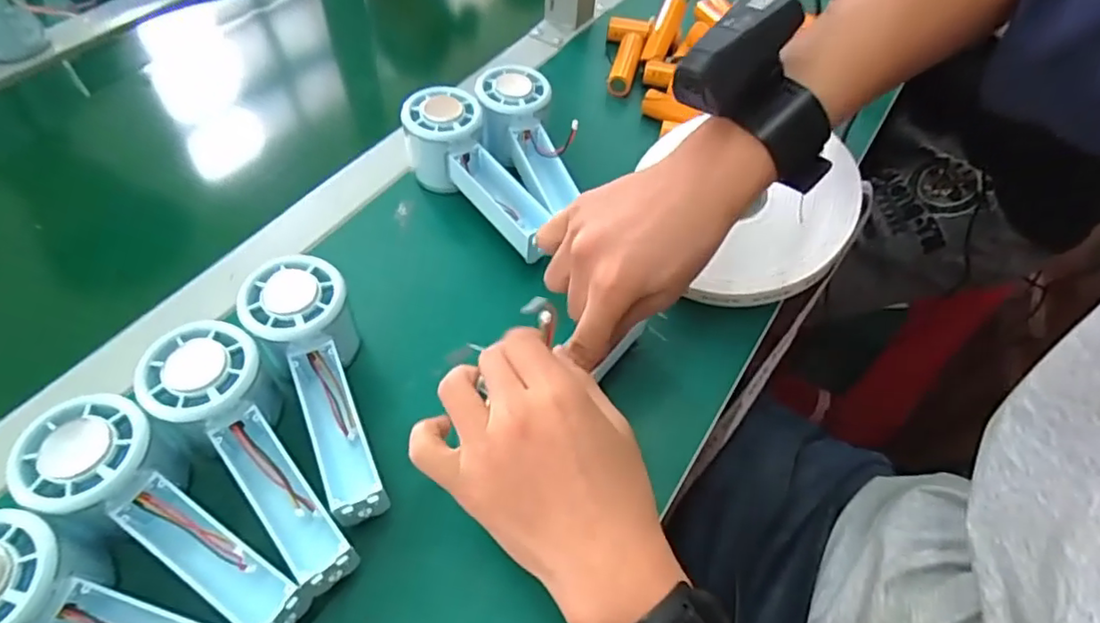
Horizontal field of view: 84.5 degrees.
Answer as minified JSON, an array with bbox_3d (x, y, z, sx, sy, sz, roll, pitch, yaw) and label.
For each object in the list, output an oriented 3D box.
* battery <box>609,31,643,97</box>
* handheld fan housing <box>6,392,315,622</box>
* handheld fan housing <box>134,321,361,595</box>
[{"bbox_3d":[0.072,-0.233,0.573,0.022,0.026,0.077,14,54,6],"label":"battery"},{"bbox_3d":[-0.178,0.102,0.294,0.149,0.061,0.053,27,56,14],"label":"handheld fan housing"},{"bbox_3d":[-0.153,0.075,0.320,0.060,0.058,0.153,-33,76,-25],"label":"handheld fan housing"}]

